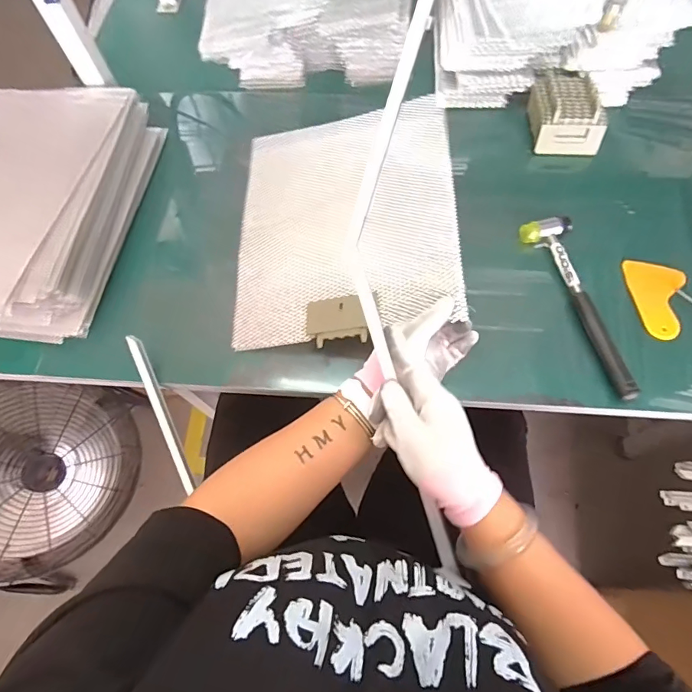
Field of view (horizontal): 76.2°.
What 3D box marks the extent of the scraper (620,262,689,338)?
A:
[{"bbox_3d":[0.382,-0.060,0.533,0.060,0.014,0.103,-5,66,1],"label":"scraper"}]

